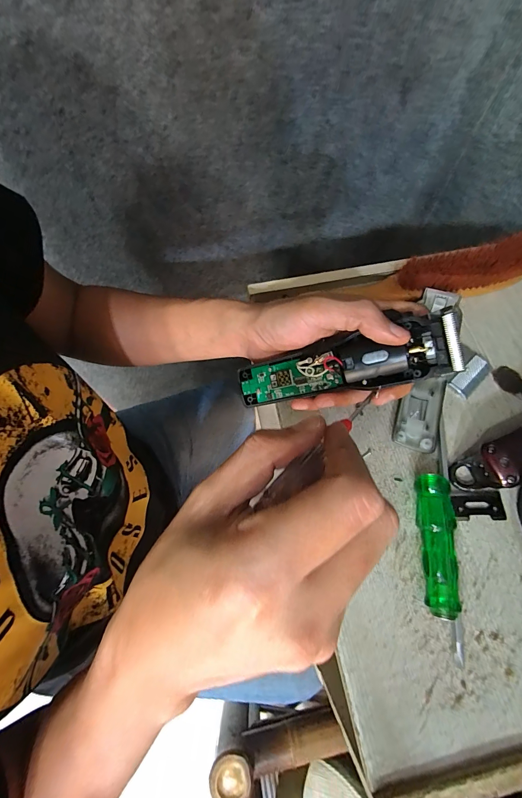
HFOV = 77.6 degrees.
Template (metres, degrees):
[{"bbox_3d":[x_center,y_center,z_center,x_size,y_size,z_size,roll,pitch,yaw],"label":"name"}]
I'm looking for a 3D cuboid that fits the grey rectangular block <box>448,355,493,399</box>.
[{"bbox_3d":[0.192,-0.022,0.297,0.045,0.005,0.020,-43,74,-16],"label":"grey rectangular block"}]

